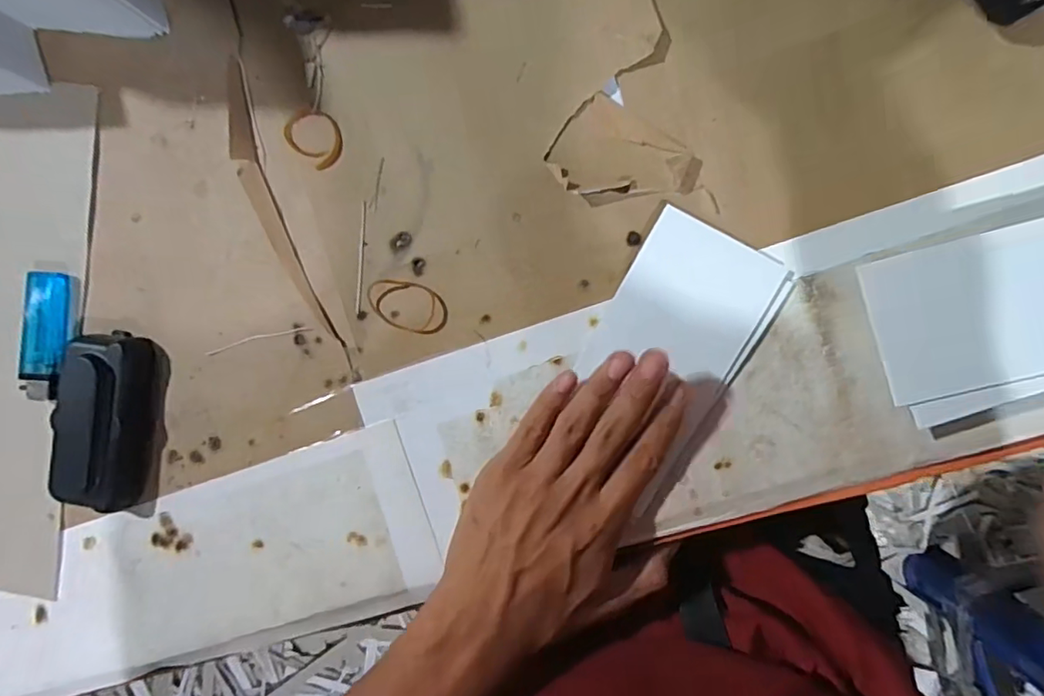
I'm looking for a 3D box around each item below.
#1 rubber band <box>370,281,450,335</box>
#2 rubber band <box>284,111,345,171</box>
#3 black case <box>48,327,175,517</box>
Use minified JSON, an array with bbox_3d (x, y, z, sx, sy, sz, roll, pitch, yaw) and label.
[{"bbox_3d":[-0.070,-0.025,0.333,0.050,0.004,0.029,14,92,6],"label":"rubber band"},{"bbox_3d":[-0.126,-0.130,0.339,0.041,0.004,0.028,43,95,4],"label":"rubber band"},{"bbox_3d":[-0.255,0.045,0.339,0.057,0.026,0.103,4,91,6],"label":"black case"}]

